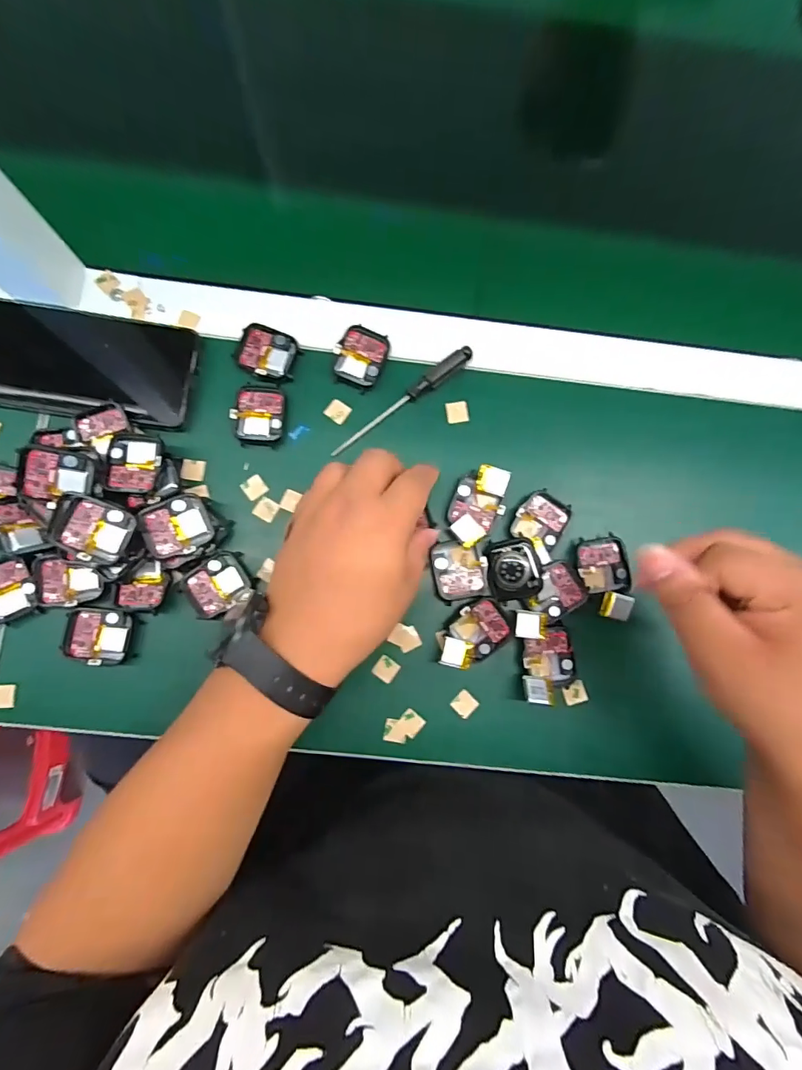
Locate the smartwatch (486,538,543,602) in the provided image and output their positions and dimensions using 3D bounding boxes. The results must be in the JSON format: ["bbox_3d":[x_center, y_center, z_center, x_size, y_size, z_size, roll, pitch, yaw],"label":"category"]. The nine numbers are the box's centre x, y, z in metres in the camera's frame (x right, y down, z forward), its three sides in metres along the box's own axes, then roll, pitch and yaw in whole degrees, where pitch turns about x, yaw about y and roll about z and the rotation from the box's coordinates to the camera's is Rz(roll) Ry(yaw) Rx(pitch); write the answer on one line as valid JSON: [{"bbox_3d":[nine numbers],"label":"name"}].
[{"bbox_3d":[0.083,0.025,0.334,0.034,0.016,0.043,-10,83,-4],"label":"smartwatch"}]

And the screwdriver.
[{"bbox_3d":[0.002,-0.102,0.353,0.130,0.016,0.015,-41,86,-7],"label":"screwdriver"}]

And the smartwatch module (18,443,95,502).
[{"bbox_3d":[-0.226,-0.039,0.304,0.040,0.006,0.034,8,100,-24],"label":"smartwatch module"}]

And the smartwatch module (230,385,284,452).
[{"bbox_3d":[-0.106,-0.090,0.346,0.036,0.006,0.044,4,83,-2],"label":"smartwatch module"}]

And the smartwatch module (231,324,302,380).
[{"bbox_3d":[-0.100,-0.138,0.351,0.044,0.007,0.036,21,82,0],"label":"smartwatch module"}]

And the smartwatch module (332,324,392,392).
[{"bbox_3d":[-0.031,-0.136,0.356,0.036,0.010,0.044,22,82,0],"label":"smartwatch module"}]

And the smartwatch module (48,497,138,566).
[{"bbox_3d":[-0.198,-0.004,0.298,0.047,0.007,0.035,20,84,-11],"label":"smartwatch module"}]

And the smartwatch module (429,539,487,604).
[{"bbox_3d":[0.042,0.026,0.340,0.038,0.010,0.044,-9,83,-4],"label":"smartwatch module"}]

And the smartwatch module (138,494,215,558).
[{"bbox_3d":[-0.152,-0.006,0.315,0.041,0.007,0.038,-21,92,-16],"label":"smartwatch module"}]

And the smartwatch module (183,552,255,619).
[{"bbox_3d":[-0.130,0.034,0.330,0.043,0.007,0.037,-27,85,-6],"label":"smartwatch module"}]

